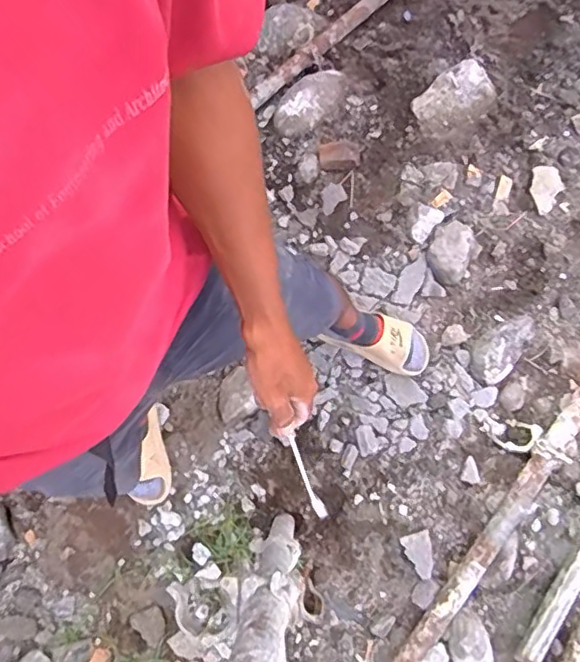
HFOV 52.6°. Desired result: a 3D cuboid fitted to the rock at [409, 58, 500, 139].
[{"bbox_3d":[0.418,-0.586,1.504,0.225,0.054,0.148,-34,81,-8],"label":"rock"}]

